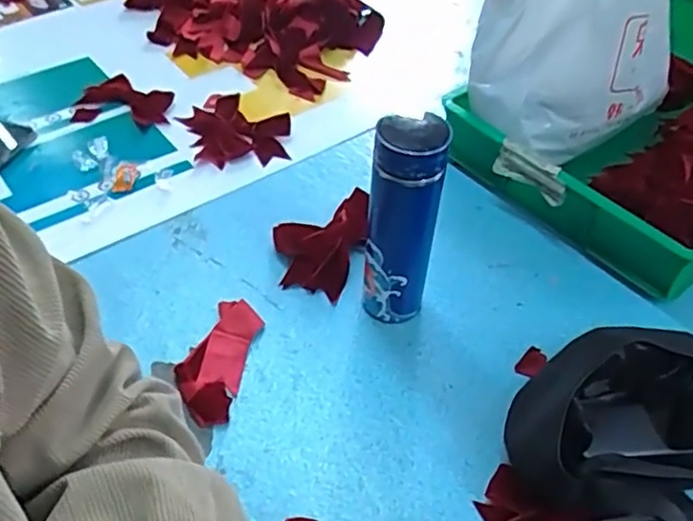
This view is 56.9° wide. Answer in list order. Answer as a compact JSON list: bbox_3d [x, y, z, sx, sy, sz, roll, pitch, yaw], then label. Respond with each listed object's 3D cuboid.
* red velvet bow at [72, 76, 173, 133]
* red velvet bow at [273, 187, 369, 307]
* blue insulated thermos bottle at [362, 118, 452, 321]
[{"bbox_3d":[-0.317,-0.227,0.913,0.133,0.017,0.097,7,47,4],"label":"red velvet bow"},{"bbox_3d":[-0.031,-0.026,0.729,0.100,0.039,0.140,18,49,14],"label":"red velvet bow"},{"bbox_3d":[0.052,-0.033,0.610,0.064,0.228,0.065,9,48,6],"label":"blue insulated thermos bottle"}]

